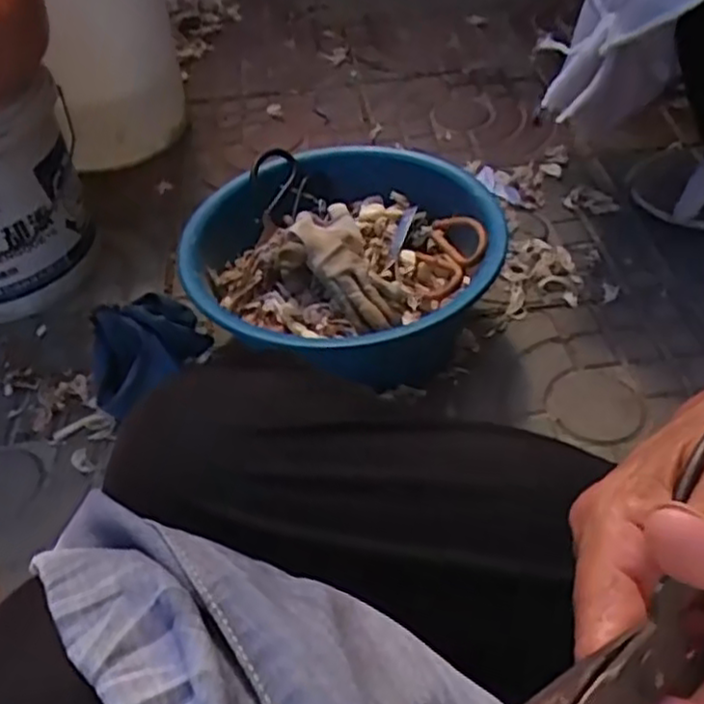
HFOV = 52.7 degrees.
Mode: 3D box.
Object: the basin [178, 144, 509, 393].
[{"bbox_3d":[-0.005,-0.090,0.805,0.312,0.138,0.322,-2,47,2],"label":"basin"}]

